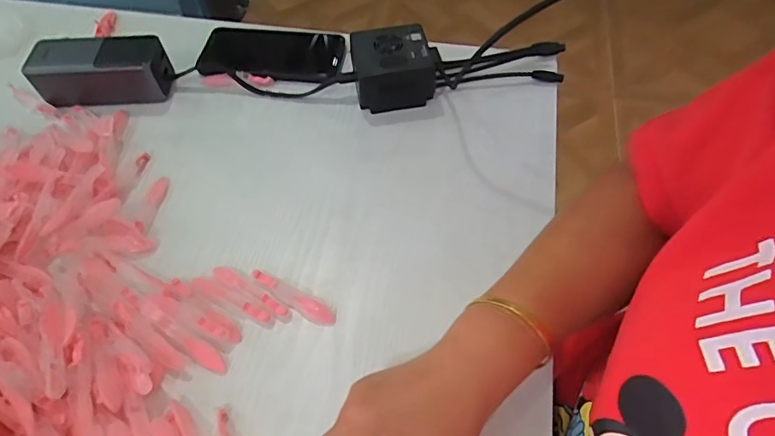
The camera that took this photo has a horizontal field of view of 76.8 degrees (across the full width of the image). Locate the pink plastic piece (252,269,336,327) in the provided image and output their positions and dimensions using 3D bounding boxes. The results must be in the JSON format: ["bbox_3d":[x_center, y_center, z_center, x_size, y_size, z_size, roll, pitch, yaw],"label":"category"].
[{"bbox_3d":[-0.074,0.061,0.385,0.076,0.005,0.016,29,60,17],"label":"pink plastic piece"}]

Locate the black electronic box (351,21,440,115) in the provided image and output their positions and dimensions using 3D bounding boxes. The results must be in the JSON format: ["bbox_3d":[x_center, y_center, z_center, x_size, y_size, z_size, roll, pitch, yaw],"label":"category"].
[{"bbox_3d":[0.006,-0.151,0.490,0.083,0.056,0.068,-10,57,-9],"label":"black electronic box"}]

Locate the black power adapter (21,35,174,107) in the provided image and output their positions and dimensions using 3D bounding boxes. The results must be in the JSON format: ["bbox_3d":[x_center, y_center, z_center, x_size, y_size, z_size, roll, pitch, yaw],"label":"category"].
[{"bbox_3d":[-0.290,-0.156,0.497,0.121,0.044,0.057,1,56,-1],"label":"black power adapter"}]

